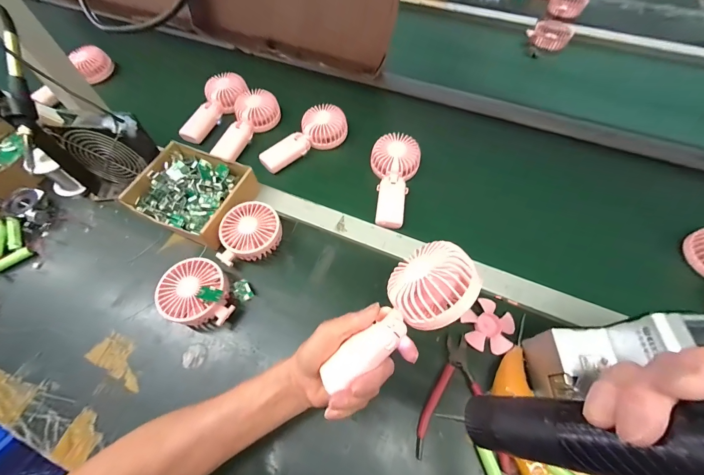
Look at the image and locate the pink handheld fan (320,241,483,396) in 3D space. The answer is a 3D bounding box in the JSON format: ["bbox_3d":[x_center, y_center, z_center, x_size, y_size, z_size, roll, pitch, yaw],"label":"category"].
[{"bbox_3d":[0.044,0.079,0.294,0.176,0.042,0.073,-45,70,-1],"label":"pink handheld fan"}]

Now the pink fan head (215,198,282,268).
[{"bbox_3d":[-0.161,-0.005,0.467,0.101,0.046,0.089,-23,64,-13],"label":"pink fan head"}]

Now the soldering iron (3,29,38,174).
[{"bbox_3d":[-0.427,-0.175,0.389,0.022,0.035,0.177,-8,91,-2],"label":"soldering iron"}]

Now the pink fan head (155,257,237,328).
[{"bbox_3d":[-0.217,0.082,0.420,0.089,0.054,0.099,-20,63,-11],"label":"pink fan head"}]

